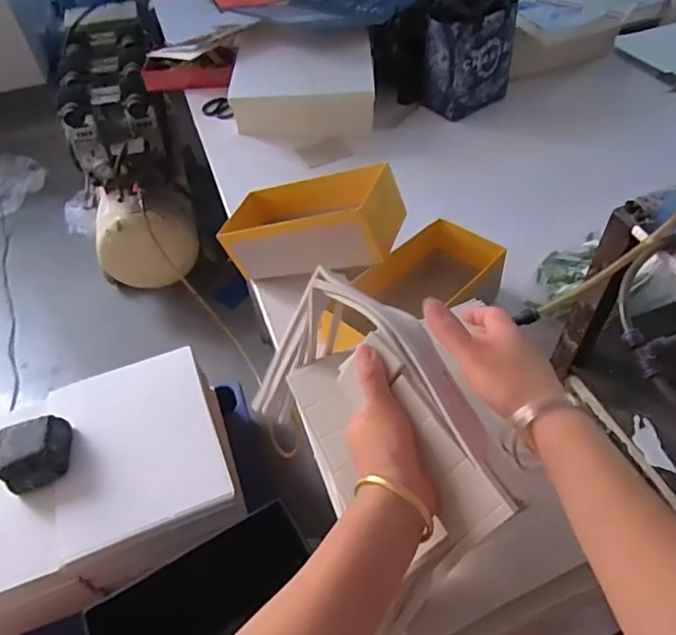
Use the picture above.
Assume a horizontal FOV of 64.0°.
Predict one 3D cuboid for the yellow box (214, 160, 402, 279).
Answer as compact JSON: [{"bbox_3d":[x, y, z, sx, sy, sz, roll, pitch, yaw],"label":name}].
[{"bbox_3d":[-0.059,-0.175,0.978,0.326,0.115,0.163,1,48,25],"label":"yellow box"}]

